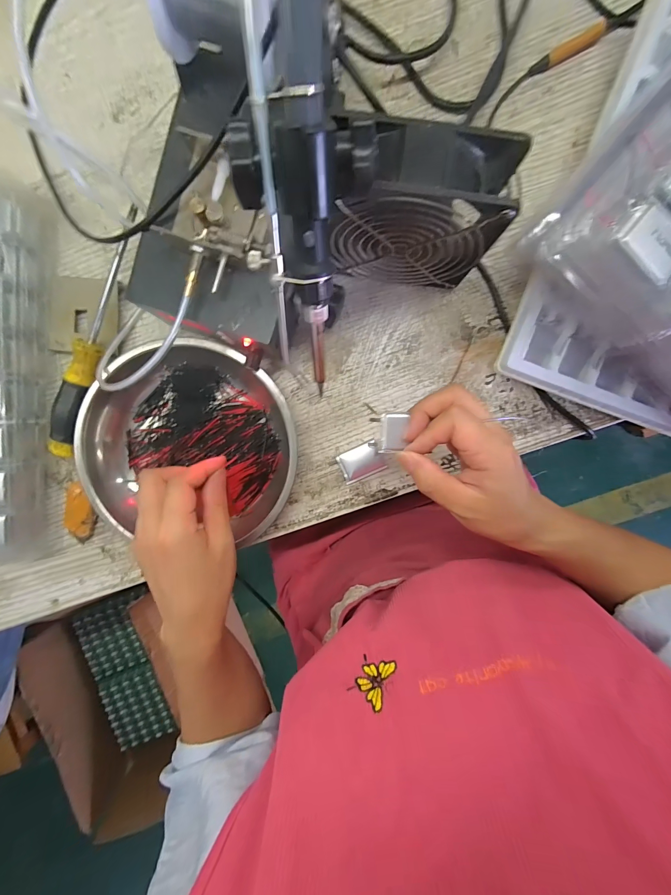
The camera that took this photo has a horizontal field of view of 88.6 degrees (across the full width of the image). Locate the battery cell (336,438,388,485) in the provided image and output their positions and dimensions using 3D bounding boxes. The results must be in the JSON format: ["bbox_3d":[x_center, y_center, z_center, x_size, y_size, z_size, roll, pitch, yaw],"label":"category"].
[{"bbox_3d":[0.024,0.014,0.324,0.042,0.006,0.030,-25,94,3],"label":"battery cell"}]

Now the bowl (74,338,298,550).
[{"bbox_3d":[-0.126,-0.009,0.305,0.182,0.047,0.164,9,95,1],"label":"bowl"}]

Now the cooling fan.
[{"bbox_3d":[0.053,-0.162,0.251,0.114,0.123,0.047,5,95,1],"label":"cooling fan"}]

